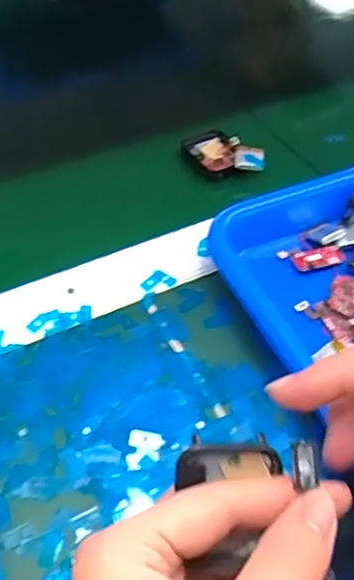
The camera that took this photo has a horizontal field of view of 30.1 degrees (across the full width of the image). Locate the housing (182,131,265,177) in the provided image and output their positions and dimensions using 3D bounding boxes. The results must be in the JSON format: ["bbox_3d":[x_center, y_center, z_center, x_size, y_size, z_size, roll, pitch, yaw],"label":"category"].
[{"bbox_3d":[0.034,-0.100,0.482,0.059,0.015,0.038,37,57,23],"label":"housing"}]

